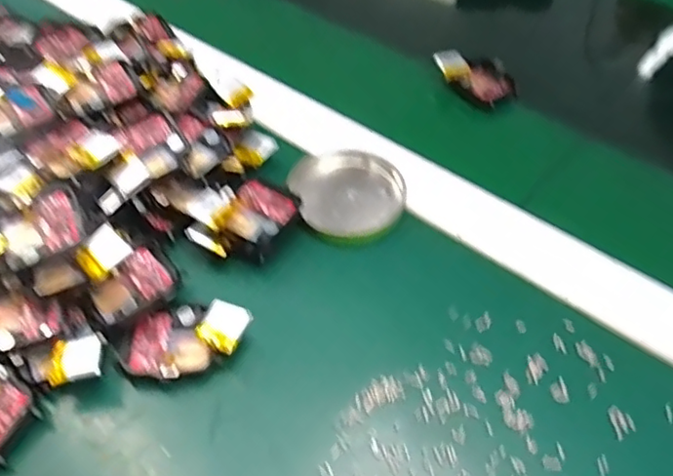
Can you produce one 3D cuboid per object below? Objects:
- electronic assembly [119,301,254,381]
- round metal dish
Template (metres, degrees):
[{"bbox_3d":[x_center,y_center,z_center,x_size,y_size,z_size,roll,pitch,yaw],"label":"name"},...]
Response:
[{"bbox_3d":[-0.070,0.049,0.284,0.058,0.019,0.036,-14,52,-11],"label":"electronic assembly"},{"bbox_3d":[0.008,-0.027,0.351,0.062,0.012,0.061,0,50,0],"label":"round metal dish"}]

